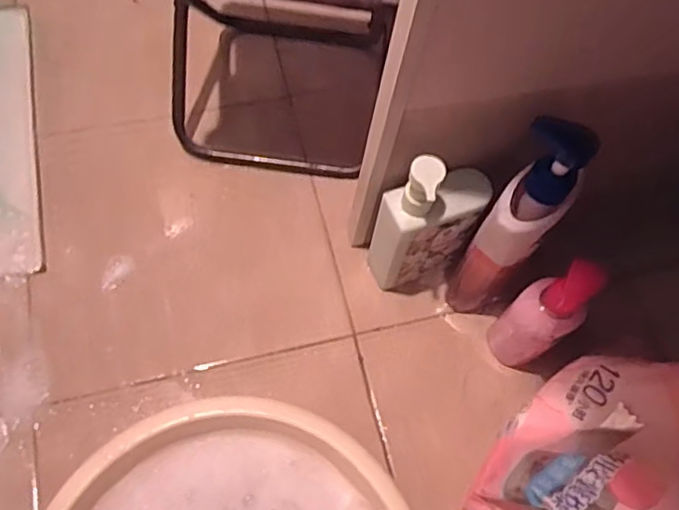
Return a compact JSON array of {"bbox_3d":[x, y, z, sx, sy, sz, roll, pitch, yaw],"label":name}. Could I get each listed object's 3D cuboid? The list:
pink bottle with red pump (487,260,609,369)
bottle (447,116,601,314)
[{"bbox_3d":[0.188,0.060,0.564,0.050,0.186,0.056,-35,74,-18],"label":"pink bottle with red pump"},{"bbox_3d":[0.158,-0.018,0.554,0.063,0.258,0.076,27,67,7],"label":"bottle"}]

